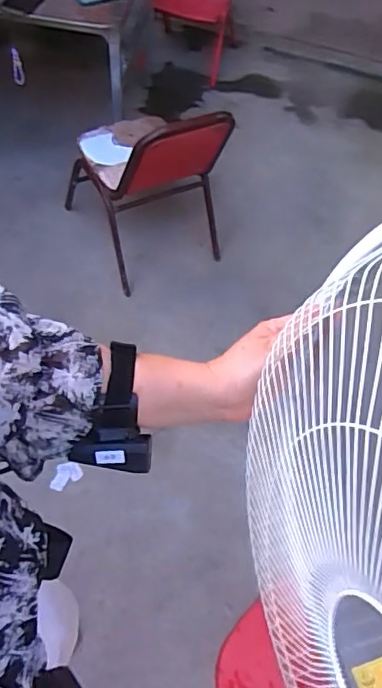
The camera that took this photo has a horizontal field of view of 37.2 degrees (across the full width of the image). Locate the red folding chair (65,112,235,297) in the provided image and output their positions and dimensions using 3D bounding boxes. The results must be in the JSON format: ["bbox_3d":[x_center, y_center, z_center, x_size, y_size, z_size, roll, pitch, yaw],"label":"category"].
[{"bbox_3d":[-0.128,-0.519,1.697,0.399,0.586,0.490,-21,63,-16],"label":"red folding chair"}]

